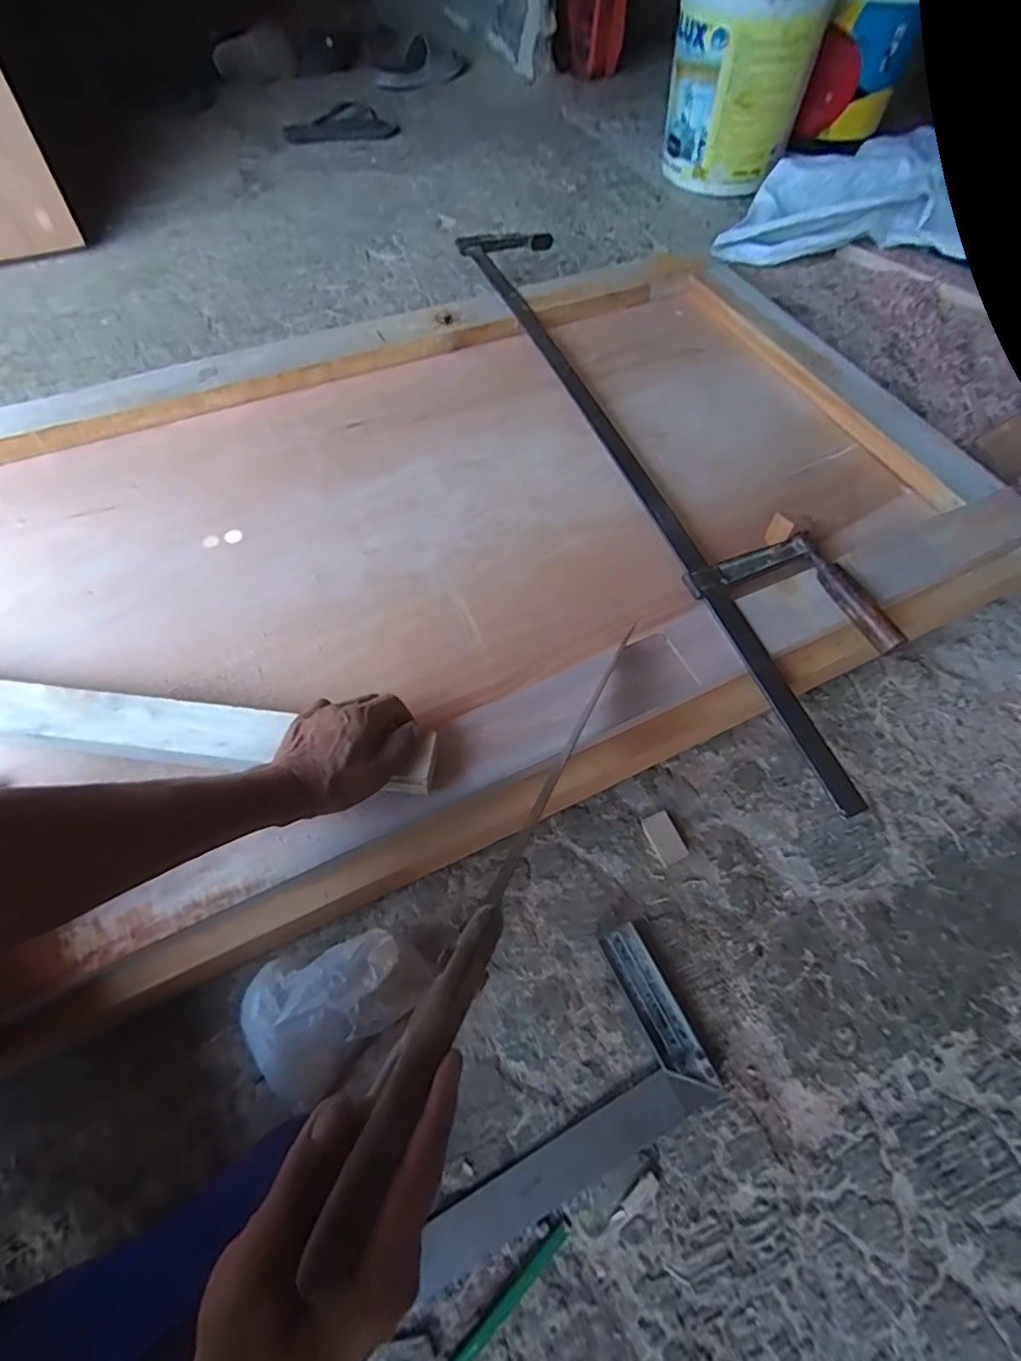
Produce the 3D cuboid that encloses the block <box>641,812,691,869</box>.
[{"bbox_3d":[0.165,0.167,0.633,0.031,0.004,0.052,-22,65,-14],"label":"block"}]

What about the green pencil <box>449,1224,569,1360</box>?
[{"bbox_3d":[-0.005,0.478,0.454,0.131,0.006,0.013,-37,70,-20],"label":"green pencil"}]

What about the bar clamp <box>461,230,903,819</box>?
[{"bbox_3d":[0.186,-0.335,0.798,0.165,0.061,1.062,-17,64,-12],"label":"bar clamp"}]

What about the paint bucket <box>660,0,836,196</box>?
[{"bbox_3d":[0.478,-1.326,1.189,0.311,0.492,0.274,16,62,6],"label":"paint bucket"}]

